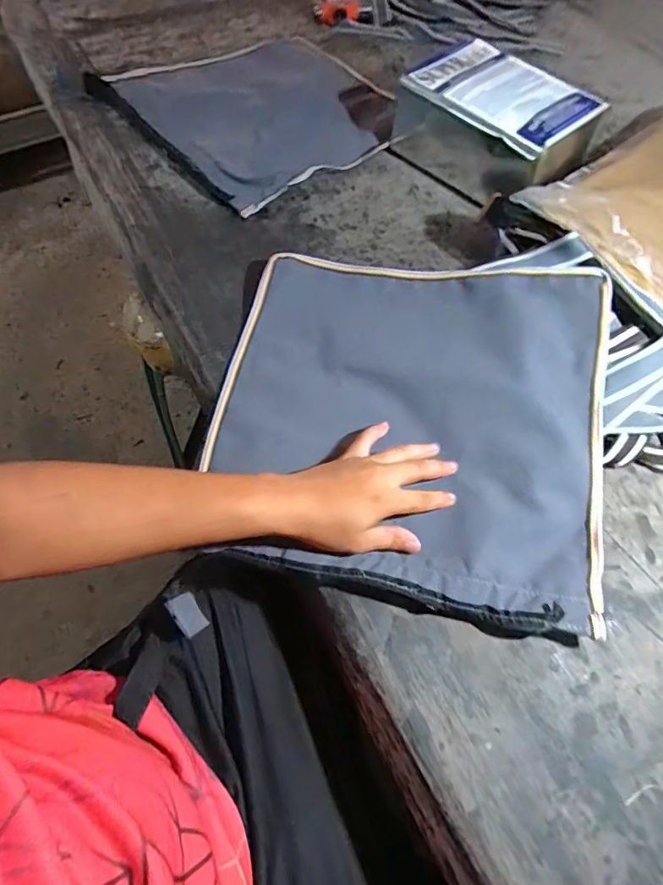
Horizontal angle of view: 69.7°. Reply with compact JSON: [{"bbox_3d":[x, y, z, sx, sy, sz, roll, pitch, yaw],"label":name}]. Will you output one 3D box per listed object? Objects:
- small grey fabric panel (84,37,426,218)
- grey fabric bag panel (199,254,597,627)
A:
[{"bbox_3d":[-0.111,-0.526,0.738,0.356,0.035,0.372,-37,68,-18],"label":"small grey fabric panel"},{"bbox_3d":[0.072,-0.045,0.468,0.373,0.079,0.372,13,61,5],"label":"grey fabric bag panel"}]

